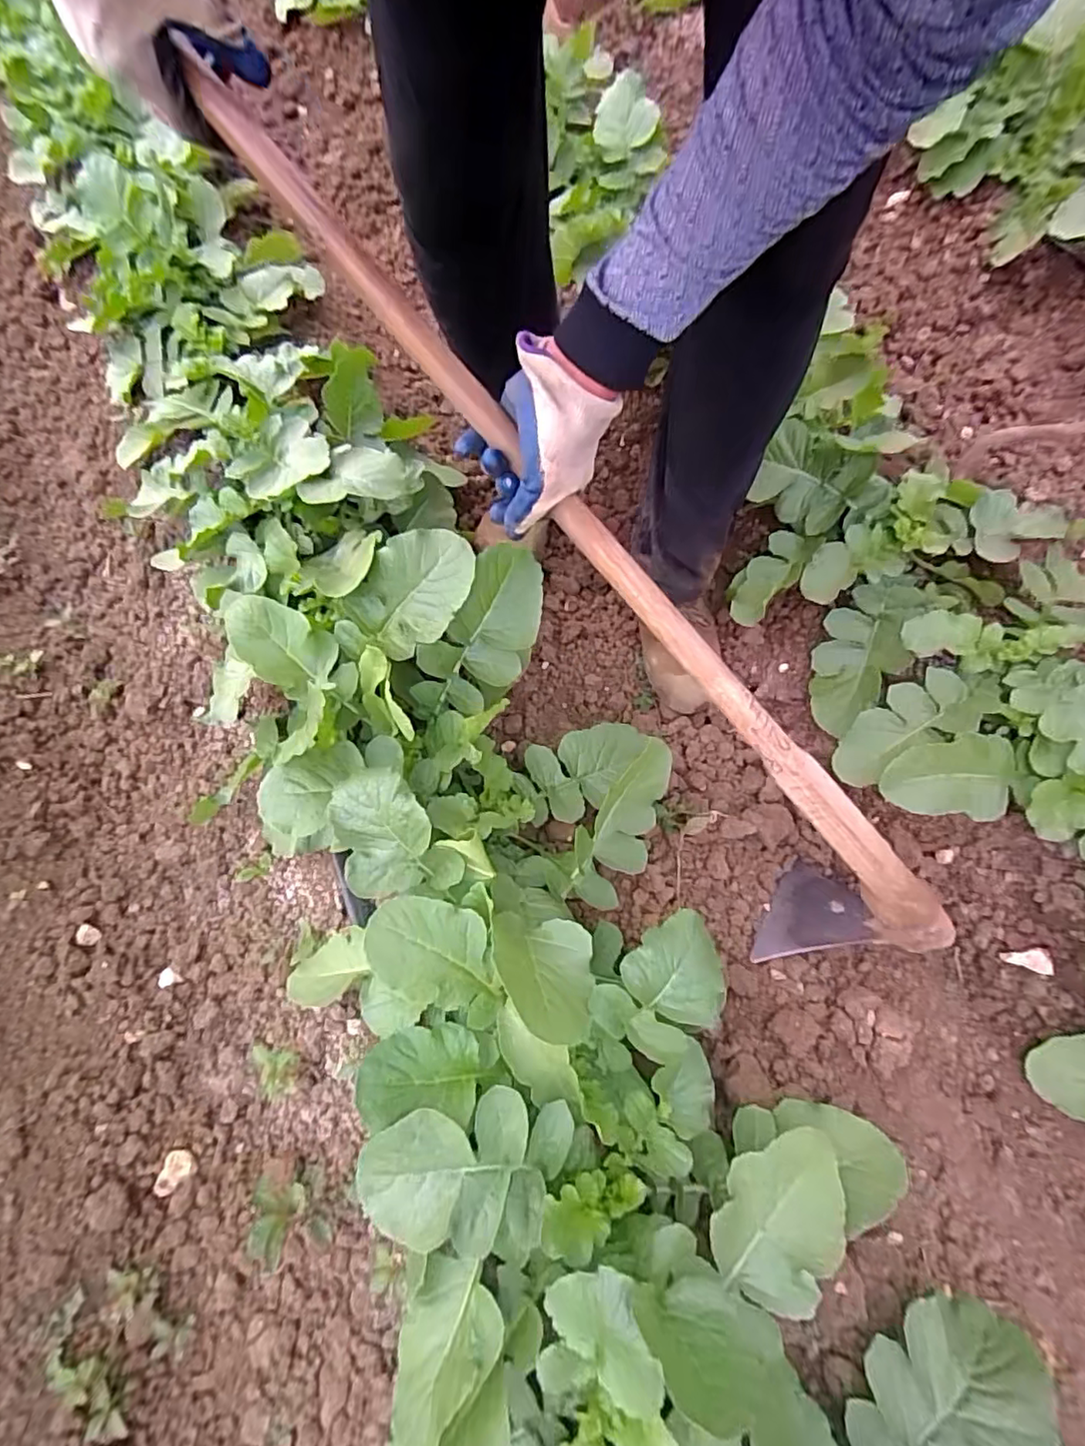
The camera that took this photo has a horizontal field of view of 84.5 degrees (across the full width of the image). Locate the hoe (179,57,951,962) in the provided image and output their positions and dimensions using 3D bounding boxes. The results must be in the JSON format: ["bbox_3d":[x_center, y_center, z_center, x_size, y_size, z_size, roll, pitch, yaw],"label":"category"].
[{"bbox_3d":[0.043,-0.108,0.531,0.120,0.168,0.909,-43,103,-12],"label":"hoe"}]

